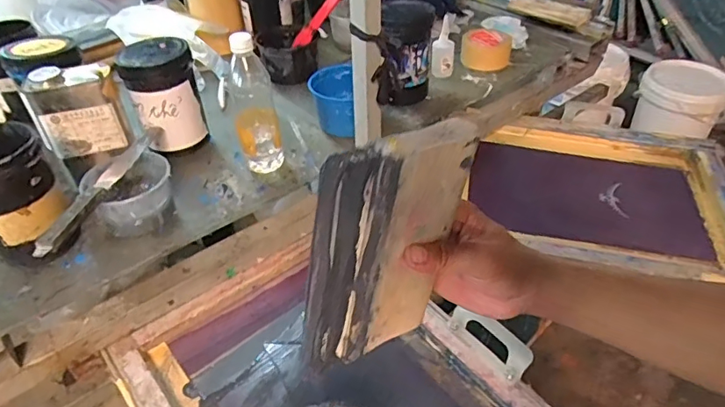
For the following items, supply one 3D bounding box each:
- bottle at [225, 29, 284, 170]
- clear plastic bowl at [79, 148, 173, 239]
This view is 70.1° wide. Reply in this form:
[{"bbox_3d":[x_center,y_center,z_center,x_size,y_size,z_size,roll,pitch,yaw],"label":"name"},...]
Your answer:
[{"bbox_3d":[-0.163,-0.147,0.773,0.064,0.210,0.054,-9,39,-9],"label":"bottle"},{"bbox_3d":[-0.324,-0.011,0.729,0.114,0.070,0.101,-20,42,-21],"label":"clear plastic bowl"}]

